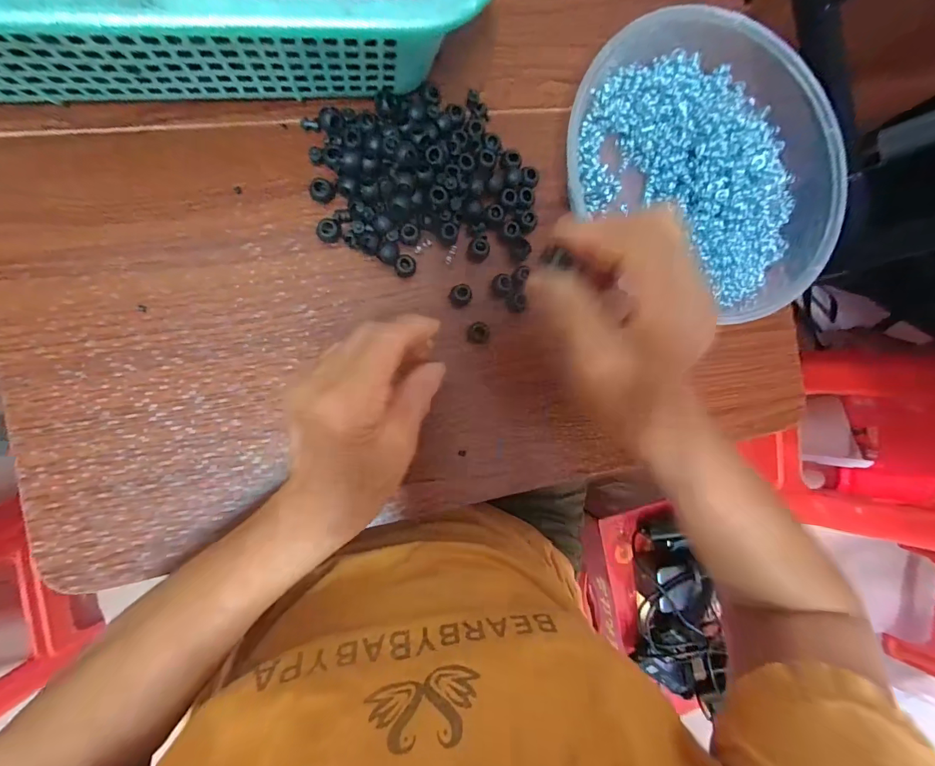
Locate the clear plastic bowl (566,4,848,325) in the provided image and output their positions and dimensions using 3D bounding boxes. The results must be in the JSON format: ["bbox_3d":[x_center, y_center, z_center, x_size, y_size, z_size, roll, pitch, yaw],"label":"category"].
[{"bbox_3d":[0.188,-0.174,0.305,0.223,0.037,0.186,33,84,-9],"label":"clear plastic bowl"}]

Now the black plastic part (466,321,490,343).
[{"bbox_3d":[0.008,-0.036,0.292,0.016,0.013,0.014,-2,91,-11],"label":"black plastic part"}]

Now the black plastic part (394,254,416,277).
[{"bbox_3d":[-0.043,-0.082,0.282,0.014,0.014,0.012,8,89,-11],"label":"black plastic part"}]

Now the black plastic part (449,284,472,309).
[{"bbox_3d":[-0.005,-0.063,0.290,0.014,0.015,0.014,0,90,-11],"label":"black plastic part"}]

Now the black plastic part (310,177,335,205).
[{"bbox_3d":[-0.097,-0.129,0.270,0.015,0.006,0.014,0,90,-11],"label":"black plastic part"}]

